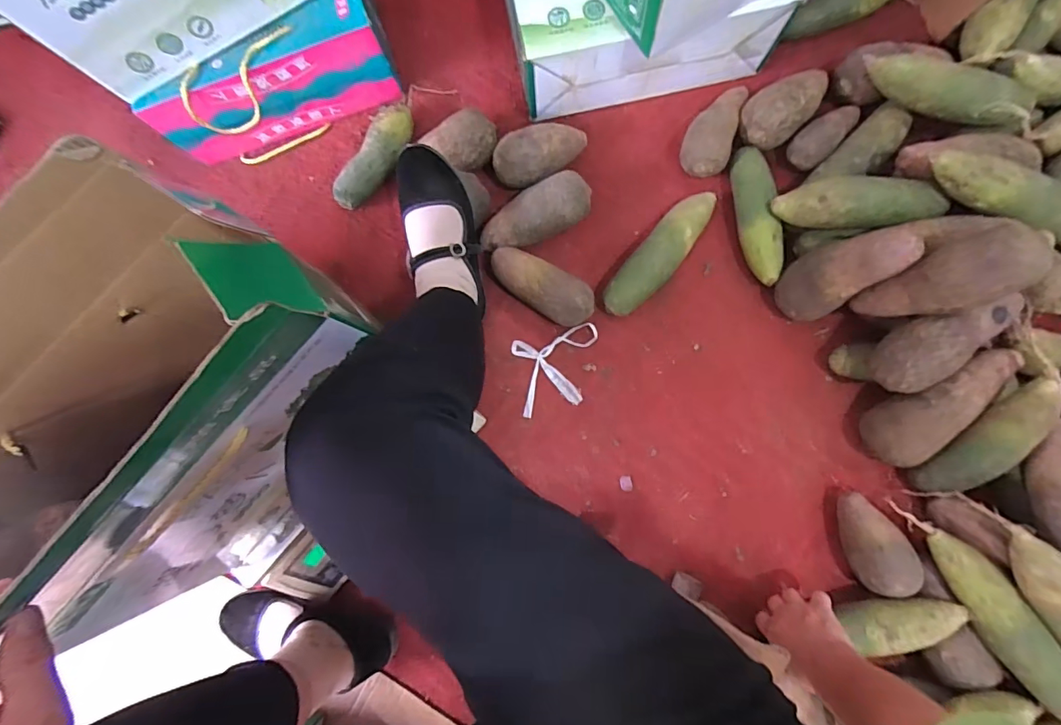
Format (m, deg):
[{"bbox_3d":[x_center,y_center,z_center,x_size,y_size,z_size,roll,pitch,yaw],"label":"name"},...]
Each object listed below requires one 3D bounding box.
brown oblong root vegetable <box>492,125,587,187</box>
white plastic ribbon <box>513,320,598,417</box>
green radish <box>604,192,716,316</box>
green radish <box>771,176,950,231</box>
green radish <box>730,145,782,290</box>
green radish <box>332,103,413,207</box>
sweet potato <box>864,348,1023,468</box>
[{"bbox_3d":[0.012,-0.302,0.685,0.136,0.067,0.075,-30,83,1],"label":"brown oblong root vegetable"},{"bbox_3d":[0.042,0.010,0.680,0.126,0.009,0.108,-15,84,2],"label":"white plastic ribbon"},{"bbox_3d":[0.181,-0.151,0.664,0.062,0.053,0.214,40,88,7],"label":"green radish"},{"bbox_3d":[0.408,-0.194,0.601,0.180,0.058,0.058,-1,84,4],"label":"green radish"},{"bbox_3d":[0.310,-0.199,0.656,0.048,0.057,0.194,-10,84,3],"label":"green radish"},{"bbox_3d":[-0.229,-0.304,0.709,0.062,0.044,0.175,29,87,6],"label":"green radish"},{"bbox_3d":[0.491,0.051,0.572,0.069,0.057,0.182,47,110,7],"label":"sweet potato"}]

